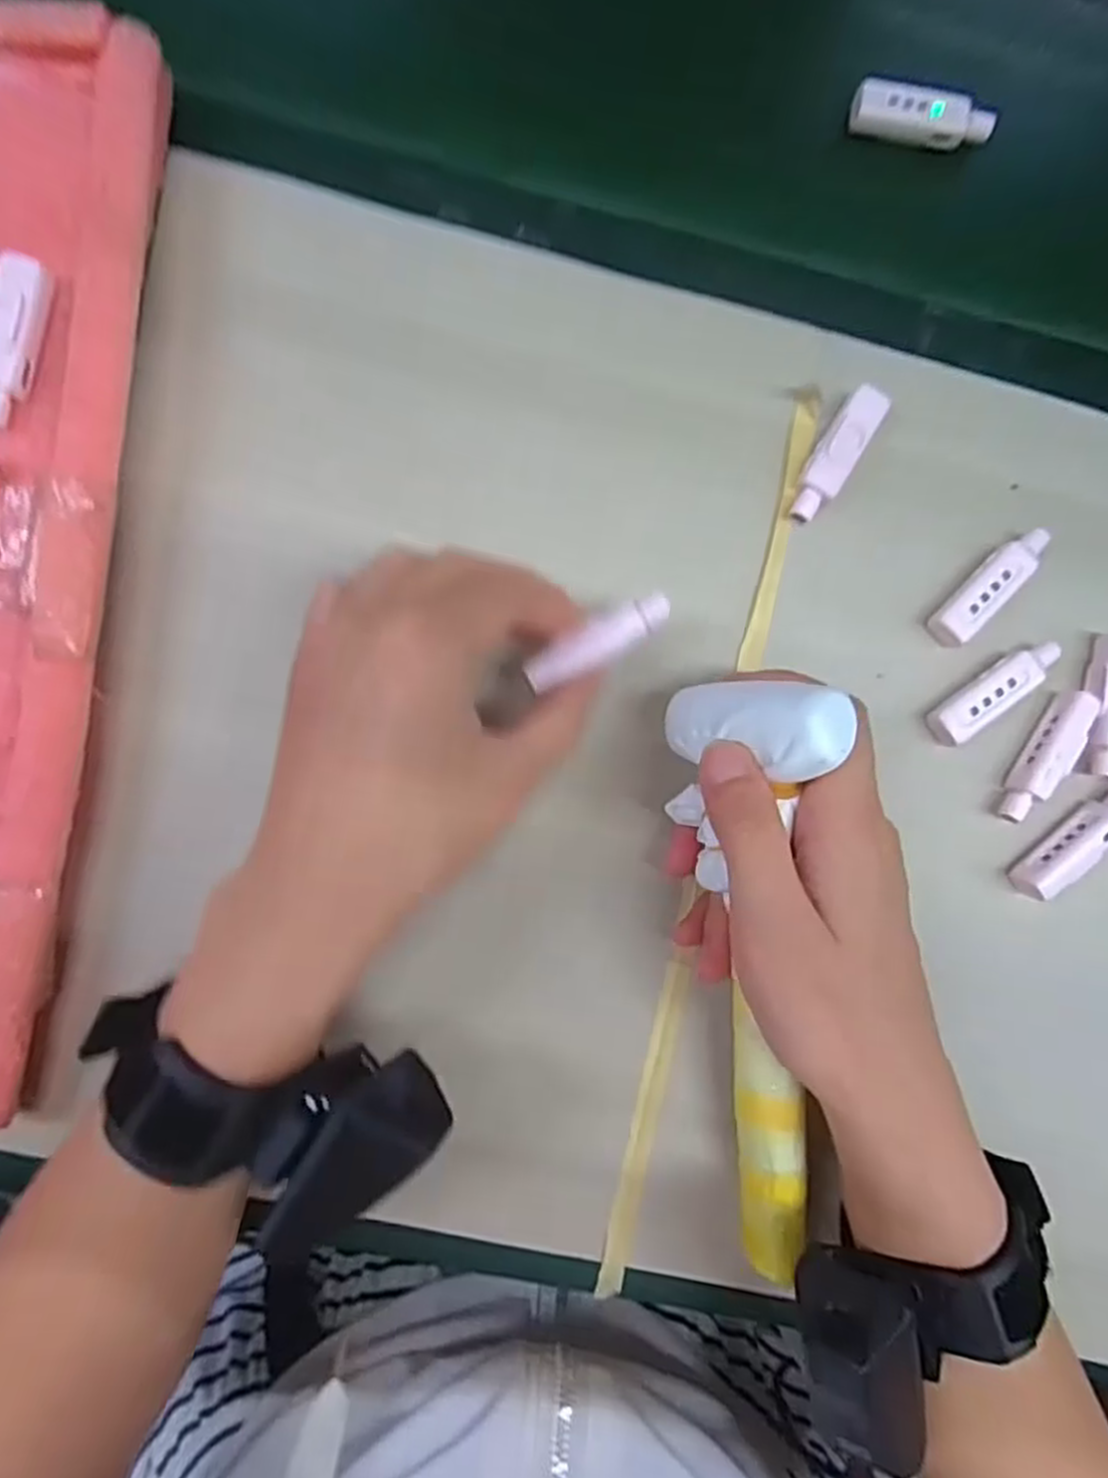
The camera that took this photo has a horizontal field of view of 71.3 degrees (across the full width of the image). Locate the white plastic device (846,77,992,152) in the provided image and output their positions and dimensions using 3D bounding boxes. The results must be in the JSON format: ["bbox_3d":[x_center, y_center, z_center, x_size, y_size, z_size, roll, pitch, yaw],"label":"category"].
[{"bbox_3d":[0.150,-0.255,0.317,0.058,0.010,0.018,3,89,-4],"label":"white plastic device"}]

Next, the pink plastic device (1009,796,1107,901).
[{"bbox_3d":[0.208,0.036,0.300,0.065,0.010,0.013,-41,93,-4],"label":"pink plastic device"}]

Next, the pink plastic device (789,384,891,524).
[{"bbox_3d":[0.110,-0.111,0.302,0.017,0.014,0.056,30,88,-4],"label":"pink plastic device"}]

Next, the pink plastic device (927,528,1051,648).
[{"bbox_3d":[0.172,-0.061,0.304,0.059,0.012,0.016,-43,93,-3],"label":"pink plastic device"}]

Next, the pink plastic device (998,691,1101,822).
[{"bbox_3d":[0.194,0.008,0.302,0.013,0.012,0.056,33,87,-3],"label":"pink plastic device"}]

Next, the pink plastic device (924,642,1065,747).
[{"bbox_3d":[0.172,-0.019,0.304,0.057,0.011,0.015,-38,92,-4],"label":"pink plastic device"}]

